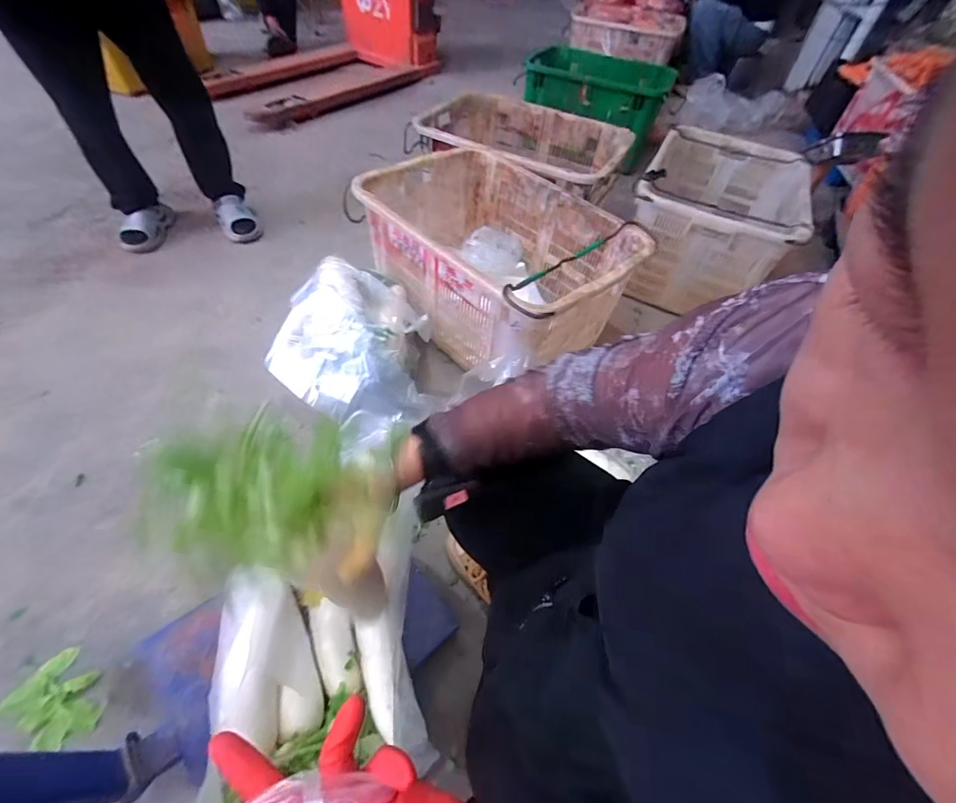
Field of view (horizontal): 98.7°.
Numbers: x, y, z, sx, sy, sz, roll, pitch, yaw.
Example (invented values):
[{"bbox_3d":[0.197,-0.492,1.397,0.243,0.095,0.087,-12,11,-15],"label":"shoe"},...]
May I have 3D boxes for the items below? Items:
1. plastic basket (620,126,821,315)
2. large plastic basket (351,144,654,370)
[{"bbox_3d":[0.792,-0.627,1.434,0.468,0.357,0.626,23,53,14],"label":"plastic basket"},{"bbox_3d":[0.040,-0.381,1.158,0.699,0.335,0.518,38,58,23],"label":"large plastic basket"}]

